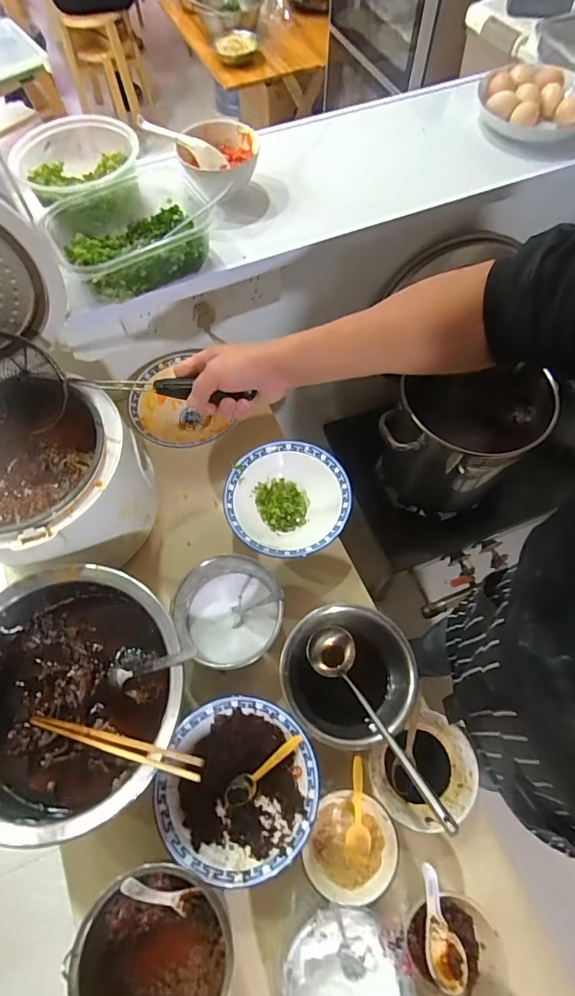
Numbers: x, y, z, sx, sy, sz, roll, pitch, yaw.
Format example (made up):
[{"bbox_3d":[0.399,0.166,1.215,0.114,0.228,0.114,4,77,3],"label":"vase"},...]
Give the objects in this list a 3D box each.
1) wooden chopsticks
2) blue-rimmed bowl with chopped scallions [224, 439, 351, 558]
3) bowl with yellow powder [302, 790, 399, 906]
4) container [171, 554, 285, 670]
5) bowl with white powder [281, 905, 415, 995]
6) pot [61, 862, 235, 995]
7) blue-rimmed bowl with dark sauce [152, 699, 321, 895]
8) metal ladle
[{"bbox_3d":[-0.201,0.277,0.534,0.249,0.011,0.020,0,62,26],"label":"wooden chopsticks"},{"bbox_3d":[0.000,0.007,0.750,0.187,0.055,0.188,0,65,1],"label":"blue-rimmed bowl with chopped scallions"},{"bbox_3d":[0.082,0.422,0.573,0.106,0.046,0.109,0,65,1],"label":"bowl with yellow powder"},{"bbox_3d":[-0.082,0.164,0.673,0.144,0.074,0.147,0,65,1],"label":"container"},{"bbox_3d":[0.061,0.517,0.500,0.135,0.066,0.120,26,68,13],"label":"bowl with white powder"},{"bbox_3d":[-0.148,0.493,0.517,0.142,0.097,0.156,0,65,1],"label":"pot"},{"bbox_3d":[-0.058,0.355,0.588,0.181,0.056,0.185,0,65,1],"label":"blue-rimmed bowl with dark sauce"},{"bbox_3d":[0.104,0.265,0.589,0.070,0.052,0.259,-26,33,-11],"label":"metal ladle"}]

